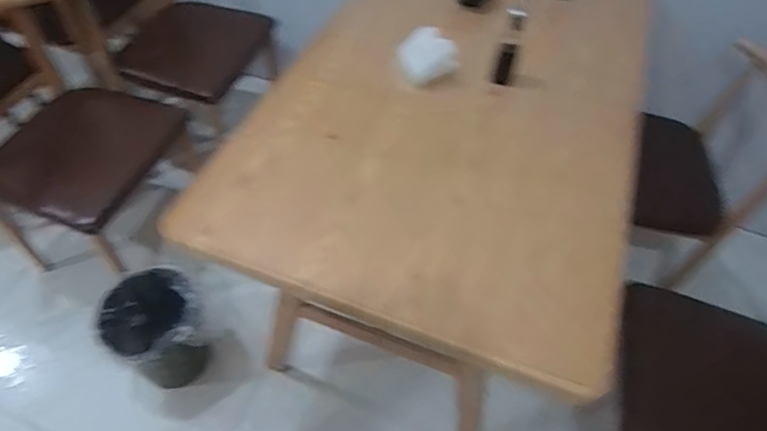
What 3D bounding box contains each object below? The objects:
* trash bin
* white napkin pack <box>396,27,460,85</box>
[{"bbox_3d":[-0.576,0.305,1.330,0.220,0.261,0.208,-16,55,-17],"label":"trash bin"},{"bbox_3d":[0.086,-0.325,1.049,0.112,0.083,0.072,-16,55,-17],"label":"white napkin pack"}]

